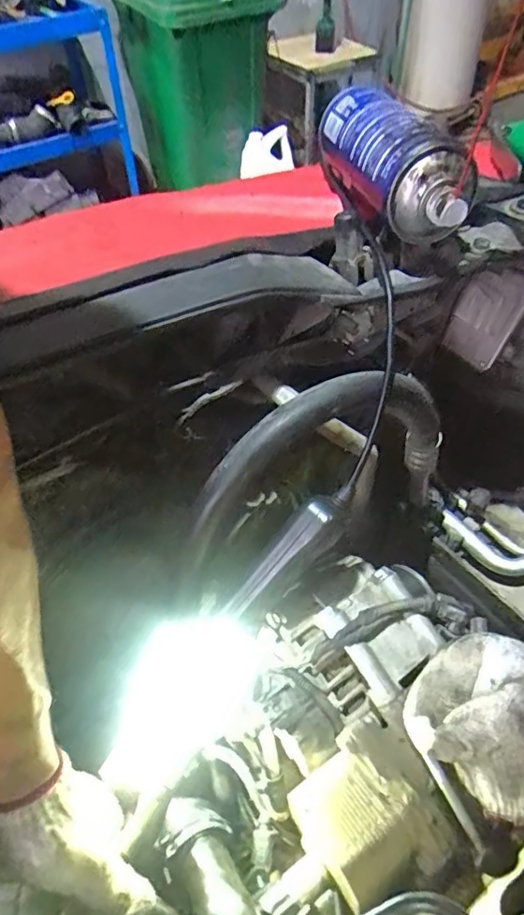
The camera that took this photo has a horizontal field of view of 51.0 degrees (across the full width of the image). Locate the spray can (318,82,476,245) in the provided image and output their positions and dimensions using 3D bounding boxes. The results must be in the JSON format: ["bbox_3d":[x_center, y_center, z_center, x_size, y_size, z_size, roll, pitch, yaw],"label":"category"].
[{"bbox_3d":[0.092,-0.212,0.393,0.056,0.068,0.184,-12,52,-7],"label":"spray can"}]

